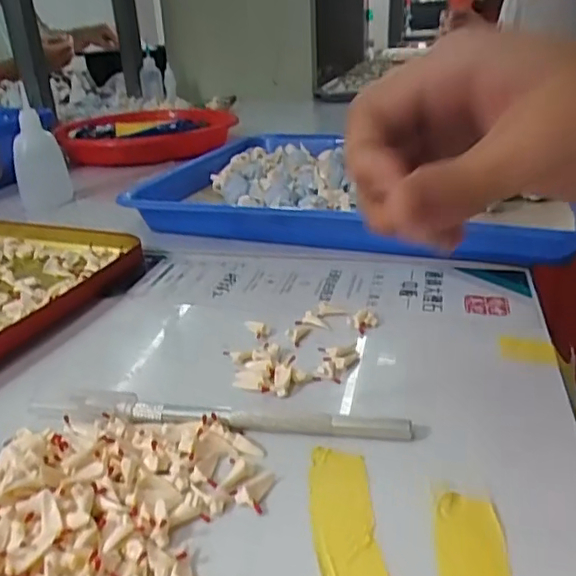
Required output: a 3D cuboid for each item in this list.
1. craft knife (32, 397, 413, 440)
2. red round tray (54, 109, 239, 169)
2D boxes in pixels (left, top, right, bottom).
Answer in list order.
[{"bbox_3d":[-0.028,0.051,0.235,0.148,0.008,0.009,1,26,8],"label":"craft knife"},{"bbox_3d":[-0.165,-0.194,0.731,0.192,0.030,0.199,-6,26,-6],"label":"red round tray"}]

